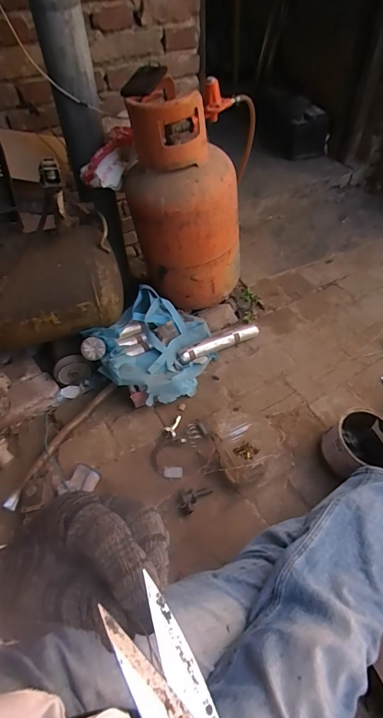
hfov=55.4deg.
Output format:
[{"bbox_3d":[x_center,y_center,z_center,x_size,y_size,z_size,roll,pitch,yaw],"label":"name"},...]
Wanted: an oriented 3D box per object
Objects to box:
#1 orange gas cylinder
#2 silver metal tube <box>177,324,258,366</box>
[{"bbox_3d":[-0.021,-0.448,1.074,0.293,0.569,0.296,-9,50,-4],"label":"orange gas cylinder"},{"bbox_3d":[0.084,-0.051,1.144,0.267,0.052,0.054,-22,52,-13],"label":"silver metal tube"}]

